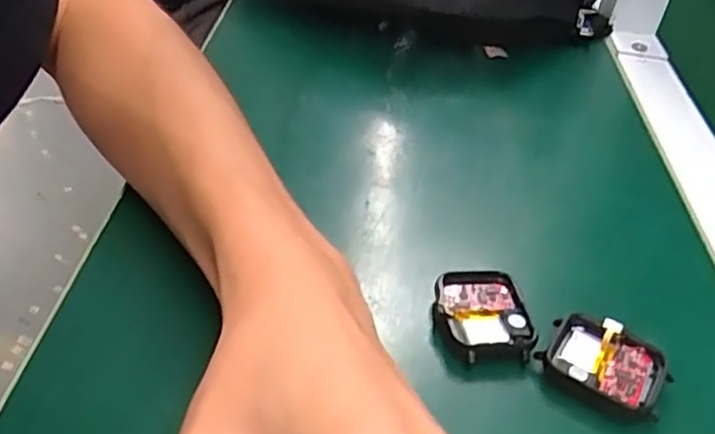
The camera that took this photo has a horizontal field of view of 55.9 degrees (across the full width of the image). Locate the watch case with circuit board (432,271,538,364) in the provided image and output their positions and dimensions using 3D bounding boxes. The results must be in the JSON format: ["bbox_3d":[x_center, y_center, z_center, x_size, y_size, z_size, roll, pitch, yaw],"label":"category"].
[{"bbox_3d":[0.052,0.044,0.286,0.036,0.013,0.044,0,40,-9],"label":"watch case with circuit board"}]

